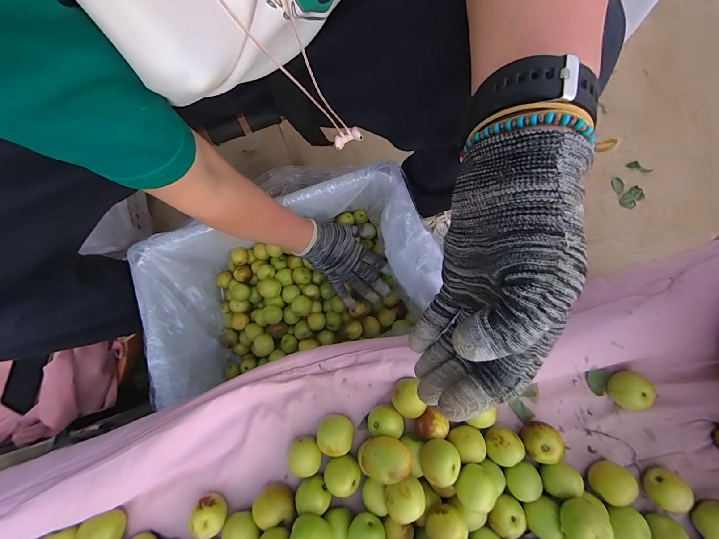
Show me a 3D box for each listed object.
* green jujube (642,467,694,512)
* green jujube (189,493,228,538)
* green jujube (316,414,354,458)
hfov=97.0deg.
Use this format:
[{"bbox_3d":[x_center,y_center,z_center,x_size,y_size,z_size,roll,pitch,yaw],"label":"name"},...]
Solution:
[{"bbox_3d":[0.262,0.188,0.272,0.023,0.025,0.029,18,82,4],"label":"green jujube"},{"bbox_3d":[-0.132,0.216,0.280,0.024,0.022,0.030,-21,81,-2],"label":"green jujube"},{"bbox_3d":[-0.022,0.151,0.291,0.031,0.024,0.031,0,81,1],"label":"green jujube"}]

